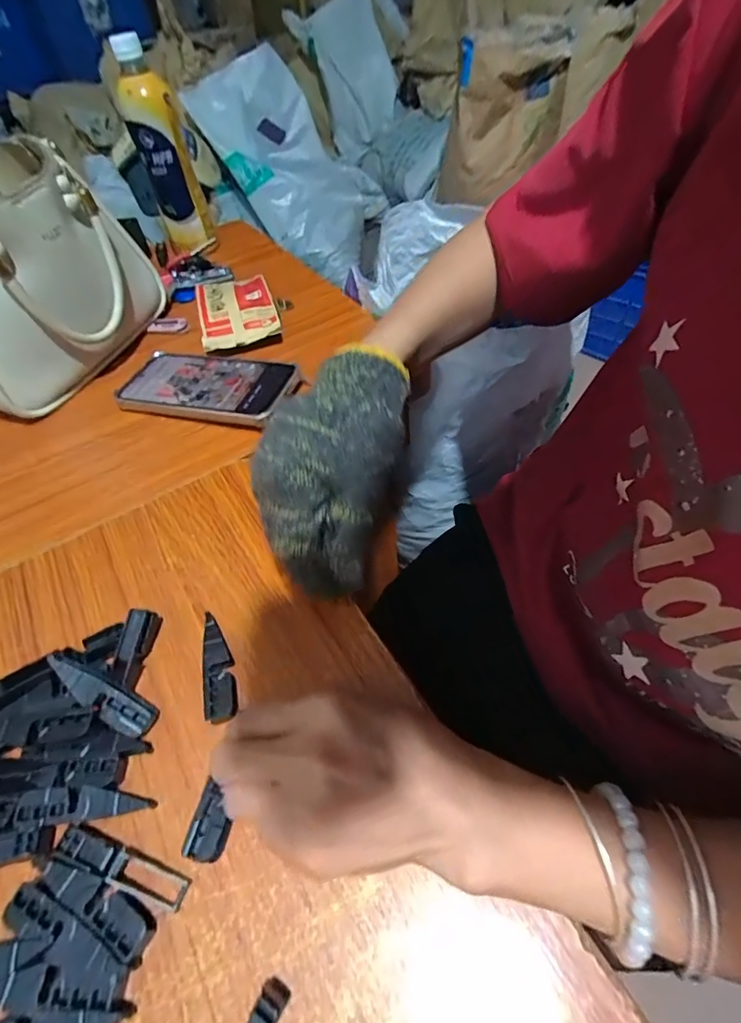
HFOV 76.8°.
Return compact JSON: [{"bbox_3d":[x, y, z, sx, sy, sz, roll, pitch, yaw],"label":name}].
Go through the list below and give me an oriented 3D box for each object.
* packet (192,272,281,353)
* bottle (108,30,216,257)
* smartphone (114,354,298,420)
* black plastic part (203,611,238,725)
[{"bbox_3d":[-0.154,-0.233,0.533,0.083,0.030,0.147,-17,52,-8],"label":"packet"},{"bbox_3d":[-0.259,-0.446,0.593,0.059,0.217,0.066,-20,53,-11],"label":"bottle"},{"bbox_3d":[-0.157,-0.120,0.445,0.169,0.008,0.079,8,54,15],"label":"smartphone"},{"bbox_3d":[-0.091,0.091,0.280,0.017,0.010,0.065,-14,52,-6],"label":"black plastic part"}]

